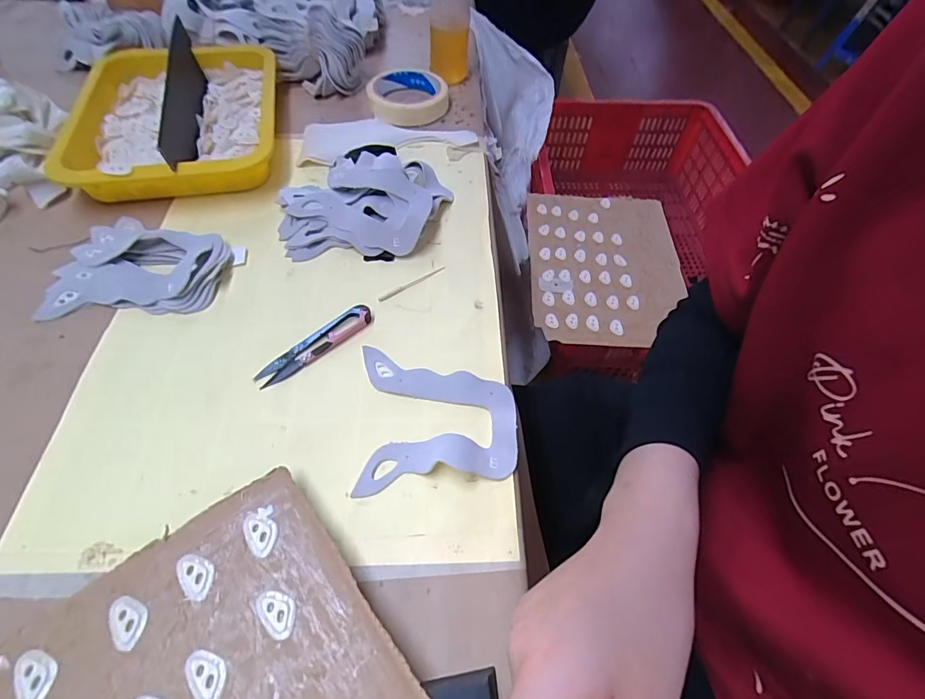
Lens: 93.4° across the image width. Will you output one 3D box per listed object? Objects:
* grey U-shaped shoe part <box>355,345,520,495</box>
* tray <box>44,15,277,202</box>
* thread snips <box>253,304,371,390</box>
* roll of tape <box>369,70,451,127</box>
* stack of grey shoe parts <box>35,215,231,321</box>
[{"bbox_3d":[-0.017,0.048,0.318,0.110,0.008,0.105,-2,57,-1],"label":"grey U-shaped shoe part"},{"bbox_3d":[-0.309,-0.251,0.481,0.199,0.054,0.259,-8,57,-8],"label":"tray"},{"bbox_3d":[-0.116,-0.005,0.343,0.099,0.012,0.023,-38,66,-24],"label":"thread snips"},{"bbox_3d":[-0.068,-0.322,0.553,0.099,0.026,0.101,1,56,-2],"label":"roll of tape"},{"bbox_3d":[-0.277,-0.078,0.380,0.133,0.021,0.106,-3,57,-5],"label":"stack of grey shoe parts"}]

